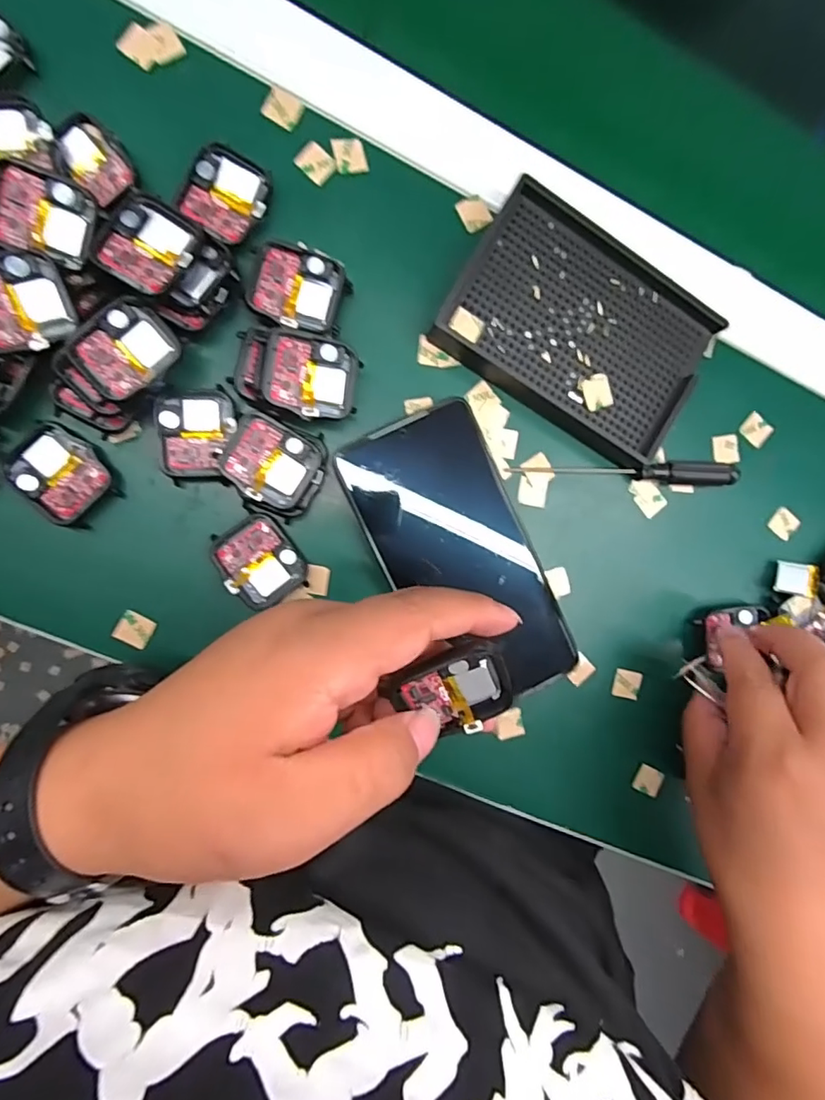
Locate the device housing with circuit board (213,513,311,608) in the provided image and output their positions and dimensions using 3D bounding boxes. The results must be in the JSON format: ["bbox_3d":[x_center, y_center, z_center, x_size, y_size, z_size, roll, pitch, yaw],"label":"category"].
[{"bbox_3d":[-0.078,0.006,0.284,0.036,0.014,0.045,-37,98,-5],"label":"device housing with circuit board"}]

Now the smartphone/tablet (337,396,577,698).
[{"bbox_3d":[0.026,0.006,0.297,0.076,0.016,0.159,-26,97,-7],"label":"smartphone/tablet"}]

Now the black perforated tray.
[{"bbox_3d":[0.089,-0.119,0.296,0.132,0.024,0.100,31,88,-9],"label":"black perforated tray"}]

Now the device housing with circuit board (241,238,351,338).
[{"bbox_3d":[-0.056,-0.127,0.274,0.045,0.019,0.040,12,91,-10],"label":"device housing with circuit board"}]

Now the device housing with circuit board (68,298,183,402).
[{"bbox_3d":[-0.130,-0.091,0.250,0.037,0.005,0.043,41,87,-9],"label":"device housing with circuit board"}]

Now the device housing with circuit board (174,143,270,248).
[{"bbox_3d":[-0.091,-0.174,0.269,0.037,0.008,0.042,25,89,-10],"label":"device housing with circuit board"}]

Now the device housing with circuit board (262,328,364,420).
[{"bbox_3d":[-0.049,-0.083,0.265,0.043,0.016,0.037,11,91,-10],"label":"device housing with circuit board"}]

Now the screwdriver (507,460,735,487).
[{"bbox_3d":[0.120,-0.045,0.308,0.129,0.015,0.013,1,93,-9],"label":"screwdriver"}]

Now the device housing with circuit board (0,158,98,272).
[{"bbox_3d":[-0.162,-0.145,0.238,0.044,0.010,0.035,16,91,-10],"label":"device housing with circuit board"}]

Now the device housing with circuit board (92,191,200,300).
[{"bbox_3d":[-0.120,-0.138,0.253,0.038,0.014,0.040,27,89,-10],"label":"device housing with circuit board"}]

